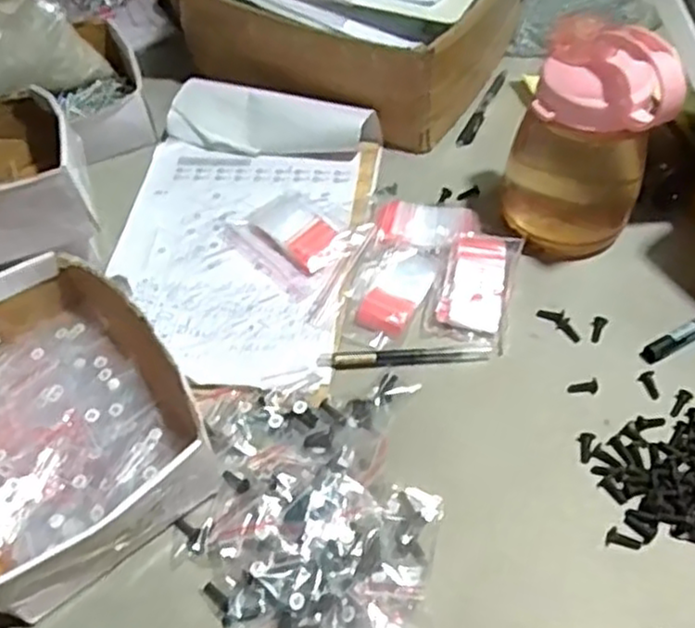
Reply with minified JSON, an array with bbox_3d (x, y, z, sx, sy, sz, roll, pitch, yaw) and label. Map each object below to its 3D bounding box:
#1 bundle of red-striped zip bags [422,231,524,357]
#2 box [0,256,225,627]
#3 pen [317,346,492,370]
[{"bbox_3d":[0.110,-0.027,0.618,0.064,0.019,0.108,16,55,12],"label":"bundle of red-striped zip bags"},{"bbox_3d":[-0.230,0.079,0.526,0.208,0.060,0.232,-32,59,-21],"label":"box"},{"bbox_3d":[0.046,0.032,0.586,0.138,0.012,0.017,-5,53,-3],"label":"pen"}]

